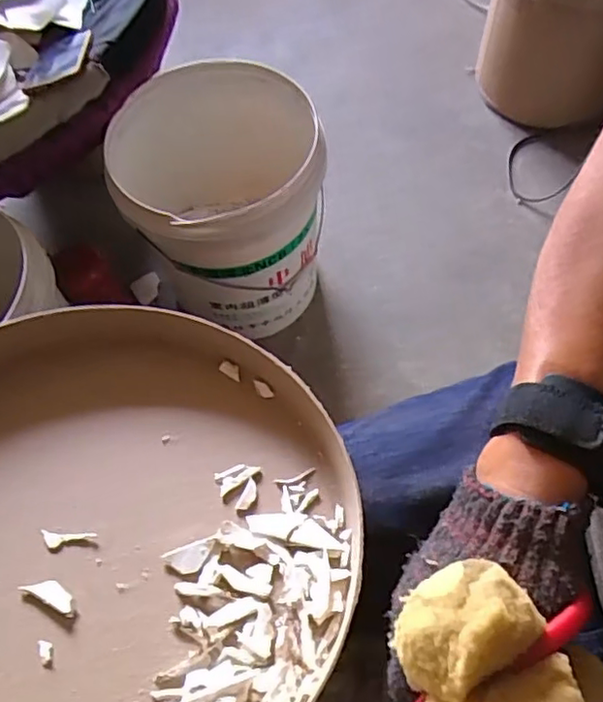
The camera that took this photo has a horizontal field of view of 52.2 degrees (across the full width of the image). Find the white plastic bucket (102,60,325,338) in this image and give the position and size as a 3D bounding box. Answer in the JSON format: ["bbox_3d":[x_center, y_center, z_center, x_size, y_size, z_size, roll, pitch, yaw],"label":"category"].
[{"bbox_3d":[-0.121,-0.217,0.921,0.290,0.293,0.267,-8,63,-1],"label":"white plastic bucket"}]

